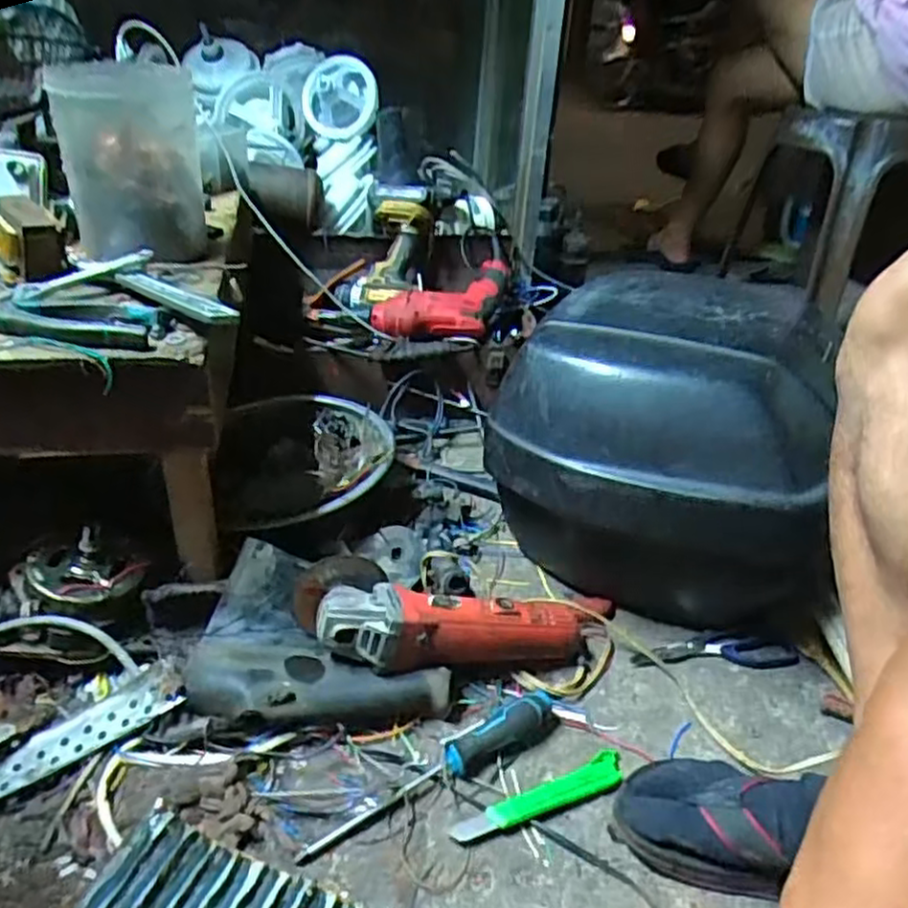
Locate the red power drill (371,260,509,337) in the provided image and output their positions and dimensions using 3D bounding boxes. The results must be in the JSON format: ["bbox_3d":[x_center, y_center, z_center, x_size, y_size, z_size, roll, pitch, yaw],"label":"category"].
[{"bbox_3d":[-0.020,-0.246,1.173,0.190,0.061,0.187,7,31,4],"label":"red power drill"}]

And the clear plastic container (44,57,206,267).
[{"bbox_3d":[-0.330,-0.300,0.769,0.129,0.164,0.123,-9,35,-22],"label":"clear plastic container"}]

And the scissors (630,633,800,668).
[{"bbox_3d":[0.276,0.208,0.797,0.178,0.020,0.037,2,32,-4],"label":"scissors"}]

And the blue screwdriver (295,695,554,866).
[{"bbox_3d":[-0.012,0.267,0.644,0.259,0.033,0.029,-17,39,-31],"label":"blue screwdriver"}]

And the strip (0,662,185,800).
[{"bbox_3d":[-0.367,0.247,0.603,0.270,0.063,0.041,-12,36,-26],"label":"strip"}]

